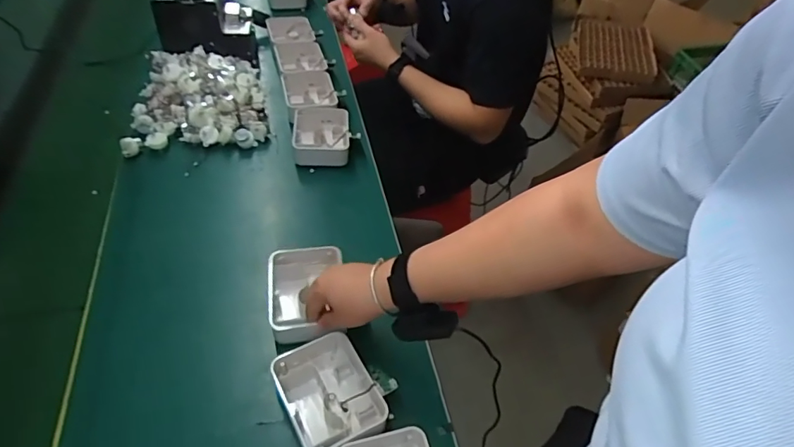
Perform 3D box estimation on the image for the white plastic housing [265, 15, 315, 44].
[{"bbox_3d":[-0.252,-0.457,1.143,0.098,0.027,0.073,-11,84,-17],"label":"white plastic housing"}]

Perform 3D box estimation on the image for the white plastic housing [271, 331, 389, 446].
[{"bbox_3d":[-0.081,0.202,0.574,0.101,0.044,0.138,-21,52,-20],"label":"white plastic housing"}]

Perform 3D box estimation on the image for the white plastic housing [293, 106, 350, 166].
[{"bbox_3d":[-0.141,-0.166,0.910,0.104,0.042,0.136,-3,48,-4],"label":"white plastic housing"}]

